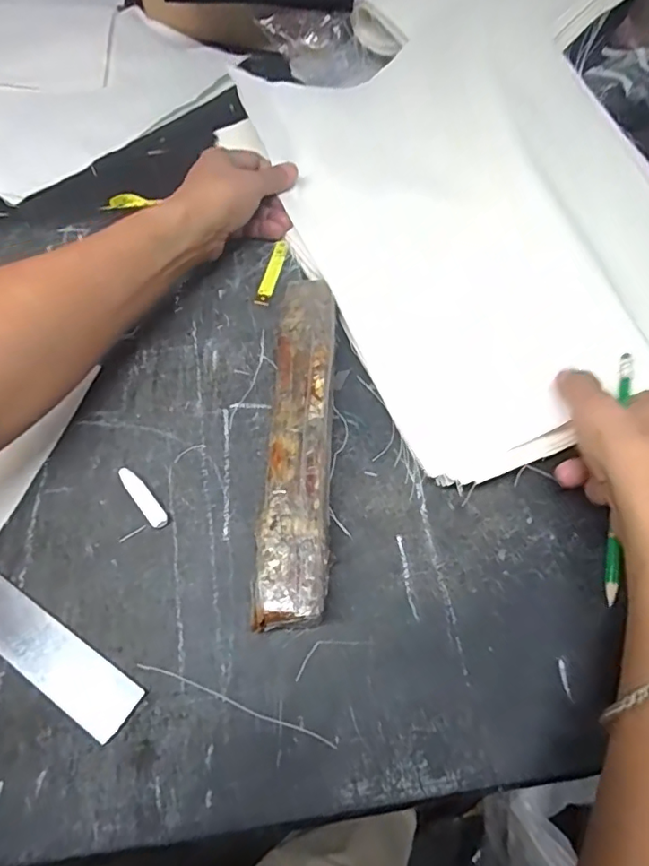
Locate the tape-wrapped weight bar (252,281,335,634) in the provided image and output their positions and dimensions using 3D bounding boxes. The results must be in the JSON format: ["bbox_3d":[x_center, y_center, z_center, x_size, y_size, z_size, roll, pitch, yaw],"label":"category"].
[{"bbox_3d":[-0.017,-0.001,0.362,0.041,0.035,0.255,2,58,1],"label":"tape-wrapped weight bar"}]

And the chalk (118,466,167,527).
[{"bbox_3d":[-0.121,0.043,0.348,0.012,0.008,0.049,-35,65,-20],"label":"chalk"}]

